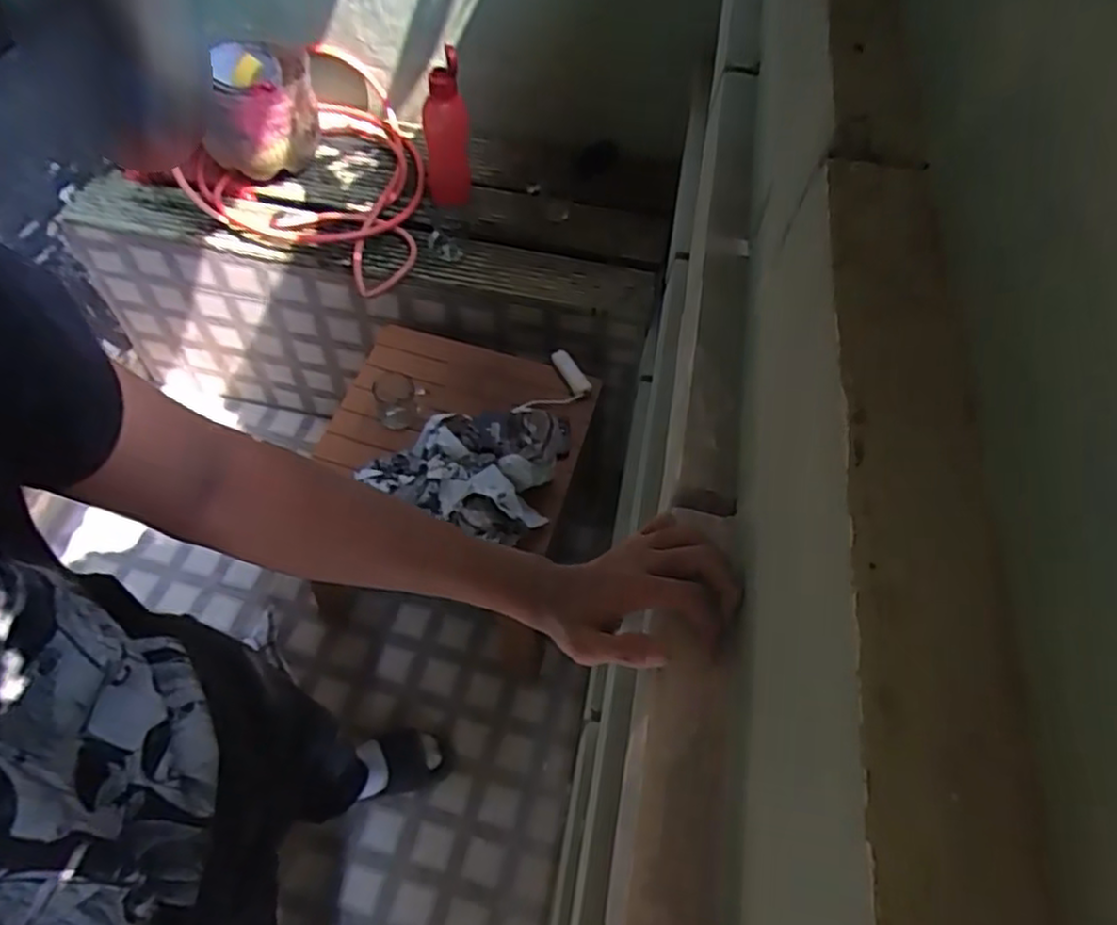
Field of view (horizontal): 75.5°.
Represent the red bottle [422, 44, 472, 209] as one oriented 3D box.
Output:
[{"bbox_3d":[-0.219,-0.635,1.403,0.082,0.319,0.101,-6,57,-9],"label":"red bottle"}]

